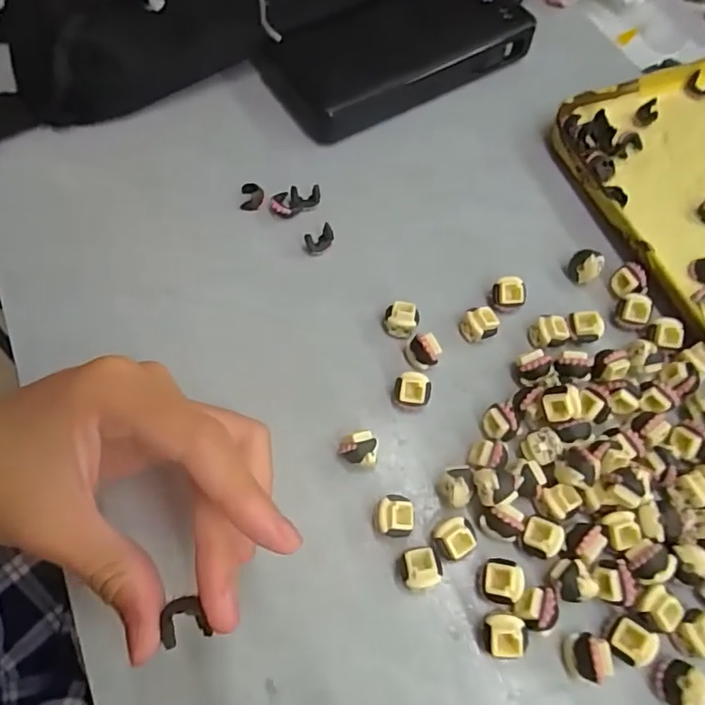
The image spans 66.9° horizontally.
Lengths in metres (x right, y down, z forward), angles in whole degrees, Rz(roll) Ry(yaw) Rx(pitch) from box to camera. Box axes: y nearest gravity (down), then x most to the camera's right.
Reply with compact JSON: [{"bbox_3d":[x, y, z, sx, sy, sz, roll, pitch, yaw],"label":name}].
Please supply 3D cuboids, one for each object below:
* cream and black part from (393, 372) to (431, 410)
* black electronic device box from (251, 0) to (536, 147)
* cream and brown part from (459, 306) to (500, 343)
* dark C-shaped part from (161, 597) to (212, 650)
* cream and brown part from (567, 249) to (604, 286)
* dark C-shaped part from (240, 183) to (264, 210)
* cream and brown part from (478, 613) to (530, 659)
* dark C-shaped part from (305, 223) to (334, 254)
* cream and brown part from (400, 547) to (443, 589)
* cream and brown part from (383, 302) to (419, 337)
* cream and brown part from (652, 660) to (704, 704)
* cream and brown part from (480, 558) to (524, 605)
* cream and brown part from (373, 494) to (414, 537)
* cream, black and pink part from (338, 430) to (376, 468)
[{"bbox_3d":[0.027,0.018,0.241,0.016,0.012,0.014,17,66,8],"label":"cream and black part"},{"bbox_3d":[0.028,-0.186,0.327,0.153,0.026,0.081,-28,68,-13],"label":"black electronic device box"},{"bbox_3d":[0.061,-0.013,0.256,0.016,0.013,0.016,0,64,0],"label":"cream and brown part"},{"bbox_3d":[-0.051,0.081,0.160,0.013,0.006,0.013,-13,65,-6],"label":"dark C-shaped part"},{"bbox_3d":[0.117,-0.043,0.268,0.015,0.014,0.010,35,69,15],"label":"cream and brown part"},{"bbox_3d":[-0.055,-0.085,0.291,0.013,0.004,0.015,2,64,1],"label":"dark C-shaped part"},{"bbox_3d":[0.056,0.106,0.200,0.016,0.015,0.015,3,64,1],"label":"cream and brown part"},{"bbox_3d":[-0.016,-0.059,0.276,0.015,0.010,0.009,-37,70,-16],"label":"dark C-shaped part"},{"bbox_3d":[0.026,0.085,0.210,0.015,0.015,0.014,-7,65,-4],"label":"cream and brown part"},{"bbox_3d":[0.024,-0.016,0.256,0.016,0.013,0.013,15,65,7],"label":"cream and brown part"},{"bbox_3d":[0.119,0.120,0.193,0.014,0.016,0.015,0,64,0],"label":"cream and brown part"},{"bbox_3d":[0.057,0.089,0.208,0.016,0.012,0.016,-1,64,-1],"label":"cream and brown part"},{"bbox_3d":[0.017,0.067,0.218,0.016,0.013,0.016,4,65,2],"label":"cream and brown part"},{"bbox_3d":[0.002,0.042,0.227,0.016,0.013,0.014,-3,65,-2],"label":"cream, black and pink part"}]

